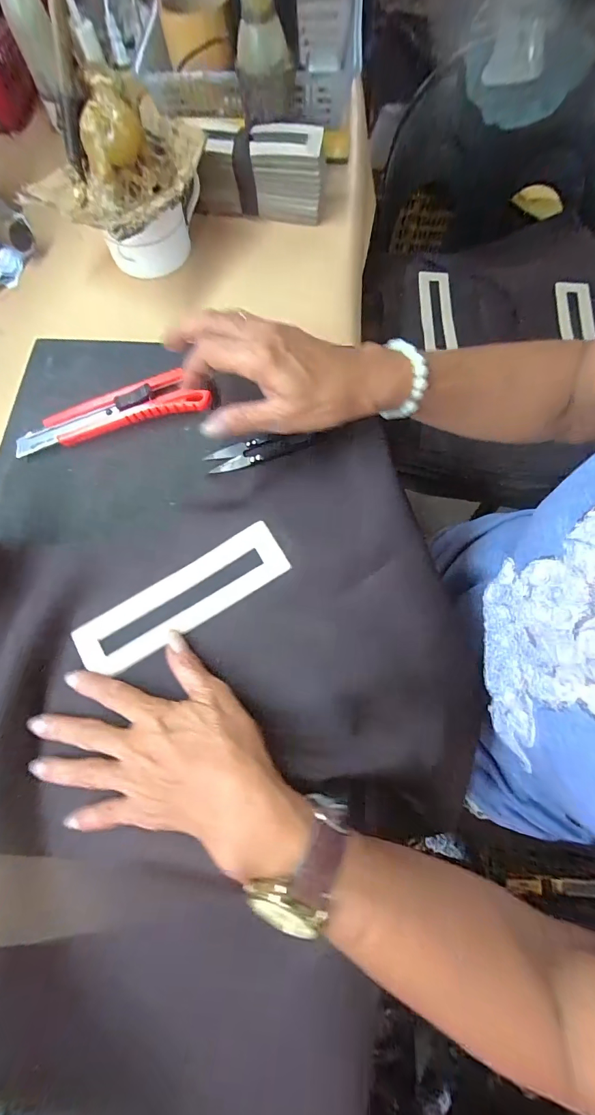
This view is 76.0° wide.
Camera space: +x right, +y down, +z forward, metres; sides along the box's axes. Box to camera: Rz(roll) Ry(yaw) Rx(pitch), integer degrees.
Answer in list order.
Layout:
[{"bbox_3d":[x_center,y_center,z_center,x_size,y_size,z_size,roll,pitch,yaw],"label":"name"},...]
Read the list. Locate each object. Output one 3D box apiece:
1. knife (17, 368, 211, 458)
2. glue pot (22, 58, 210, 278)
[{"bbox_3d":[-0.150,-0.118,0.312,0.154,0.021,0.032,-16,74,-3],"label":"knife"},{"bbox_3d":[-0.161,-0.347,0.356,0.117,0.119,0.132,32,77,10],"label":"glue pot"}]

